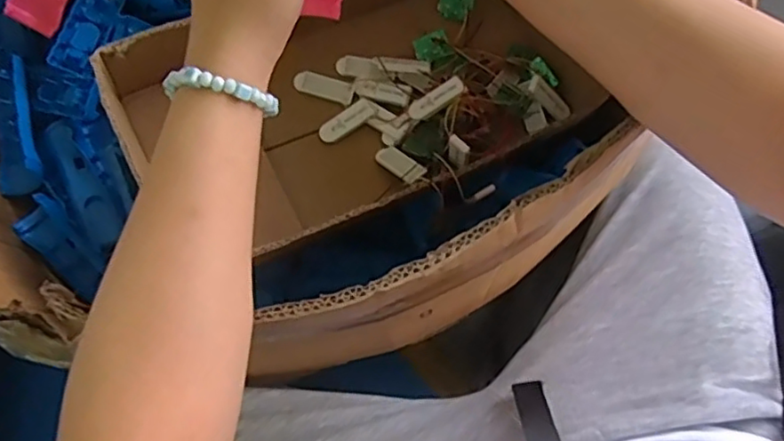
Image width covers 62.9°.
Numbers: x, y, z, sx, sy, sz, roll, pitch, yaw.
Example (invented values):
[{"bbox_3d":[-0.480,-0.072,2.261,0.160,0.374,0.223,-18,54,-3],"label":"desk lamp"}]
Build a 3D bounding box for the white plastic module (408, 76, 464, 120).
[{"bbox_3d":[0.043,-0.119,0.625,0.057,0.006,0.020,-33,76,10],"label":"white plastic module"}]

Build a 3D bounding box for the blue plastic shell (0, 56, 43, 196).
[{"bbox_3d":[-0.399,-0.105,0.668,0.050,0.033,0.159,-21,76,-5],"label":"blue plastic shell"}]

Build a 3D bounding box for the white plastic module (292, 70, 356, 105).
[{"bbox_3d":[-0.069,-0.136,0.651,0.059,0.004,0.024,18,88,-6],"label":"white plastic module"}]

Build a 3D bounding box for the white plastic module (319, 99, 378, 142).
[{"bbox_3d":[-0.045,-0.100,0.635,0.059,0.014,0.020,-33,77,-8],"label":"white plastic module"}]

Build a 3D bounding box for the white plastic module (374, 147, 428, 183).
[{"bbox_3d":[0.007,-0.055,0.617,0.060,0.010,0.023,33,77,36],"label":"white plastic module"}]

